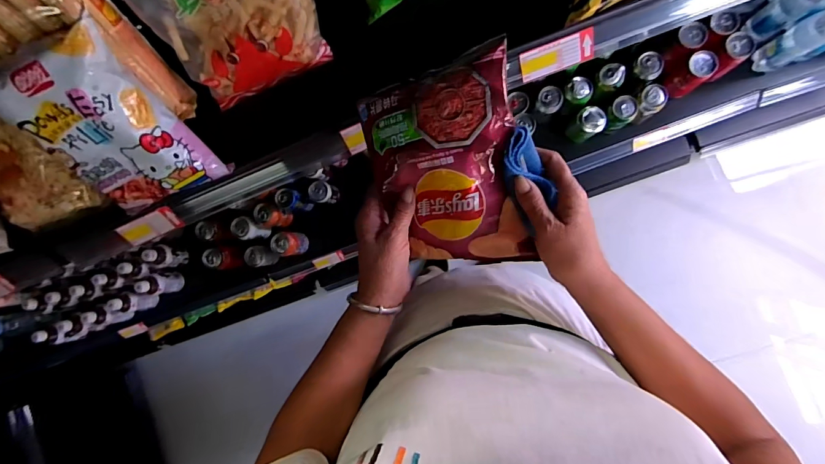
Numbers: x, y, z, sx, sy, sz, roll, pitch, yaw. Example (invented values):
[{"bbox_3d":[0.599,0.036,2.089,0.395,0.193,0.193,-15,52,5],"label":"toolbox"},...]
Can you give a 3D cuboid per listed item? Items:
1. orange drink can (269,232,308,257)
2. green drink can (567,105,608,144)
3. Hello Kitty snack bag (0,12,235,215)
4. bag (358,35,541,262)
[{"bbox_3d":[-0.333,0.033,1.063,0.057,0.102,0.061,0,88,9],"label":"orange drink can"},{"bbox_3d":[0.428,-0.262,0.966,0.071,0.106,0.067,40,94,8],"label":"green drink can"},{"bbox_3d":[-0.362,-0.121,0.473,0.155,0.216,0.058,-25,46,6],"label":"Hello Kitty snack bag"},{"bbox_3d":[0.033,-0.068,0.412,0.152,0.055,0.204,-7,107,20],"label":"bag"}]

